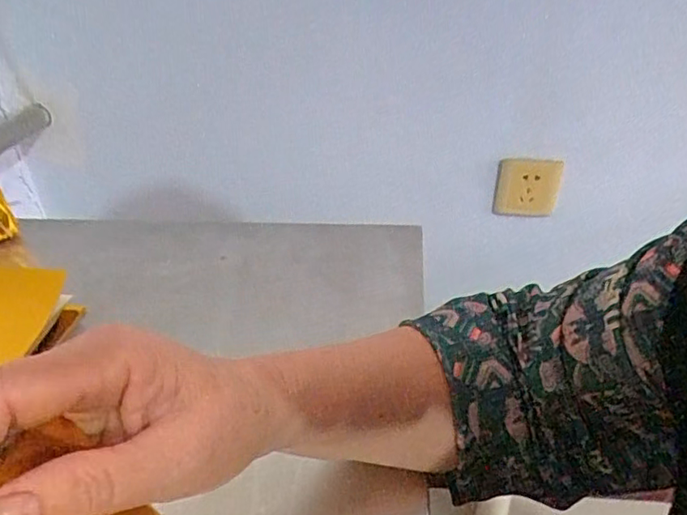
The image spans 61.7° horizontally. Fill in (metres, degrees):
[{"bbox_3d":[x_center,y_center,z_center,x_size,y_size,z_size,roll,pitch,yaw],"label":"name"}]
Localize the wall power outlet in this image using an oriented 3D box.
[{"bbox_3d":[0.263,-0.100,0.823,0.085,0.097,0.012,2,41,8],"label":"wall power outlet"}]

